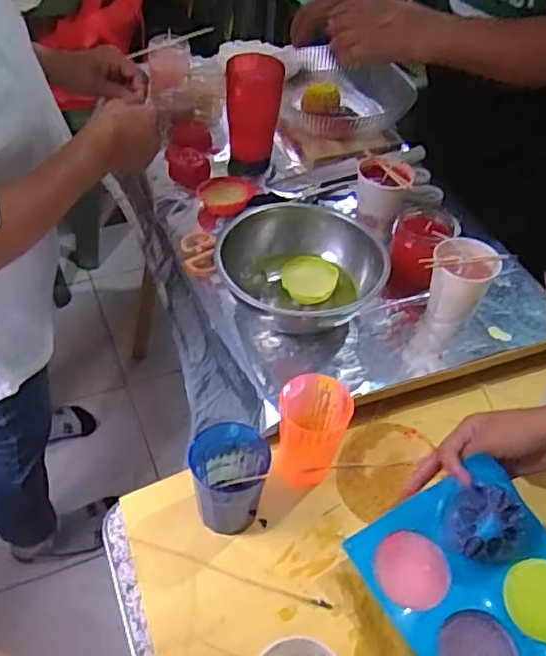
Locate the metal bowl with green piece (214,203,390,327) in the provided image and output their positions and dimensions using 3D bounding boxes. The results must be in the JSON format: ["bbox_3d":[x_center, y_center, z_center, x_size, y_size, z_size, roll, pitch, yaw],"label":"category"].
[{"bbox_3d":[0.031,-0.060,0.752,0.188,0.080,0.167,8,46,4],"label":"metal bowl with green piece"}]

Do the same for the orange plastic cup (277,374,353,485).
[{"bbox_3d":[0.037,0.107,0.649,0.068,0.106,0.069,2,46,-2],"label":"orange plastic cup"}]

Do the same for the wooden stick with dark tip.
[{"bbox_3d":[-0.040,0.228,0.598,0.195,0.007,0.006,15,47,10],"label":"wooden stick with dark tip"}]

